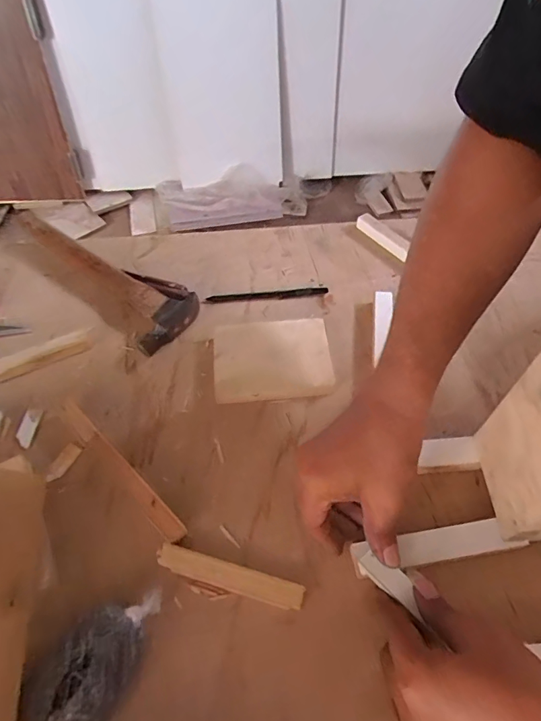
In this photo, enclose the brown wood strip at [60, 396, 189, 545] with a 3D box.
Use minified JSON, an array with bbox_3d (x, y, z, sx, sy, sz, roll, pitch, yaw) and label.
[{"bbox_3d":[-0.144,0.100,0.415,0.181,0.017,0.018,38,63,25],"label":"brown wood strip"}]

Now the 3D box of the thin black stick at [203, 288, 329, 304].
[{"bbox_3d":[-0.005,-0.083,0.556,0.153,0.005,0.015,-6,54,-3],"label":"thin black stick"}]

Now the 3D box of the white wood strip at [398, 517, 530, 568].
[{"bbox_3d":[0.156,0.151,0.365,0.100,0.004,0.026,-9,55,-3],"label":"white wood strip"}]

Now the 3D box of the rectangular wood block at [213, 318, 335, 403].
[{"bbox_3d":[0.001,-0.005,0.487,0.125,0.016,0.097,-5,54,-2],"label":"rectangular wood block"}]

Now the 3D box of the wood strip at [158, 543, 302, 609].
[{"bbox_3d":[-0.034,0.178,0.363,0.123,0.005,0.021,12,56,10],"label":"wood strip"}]

